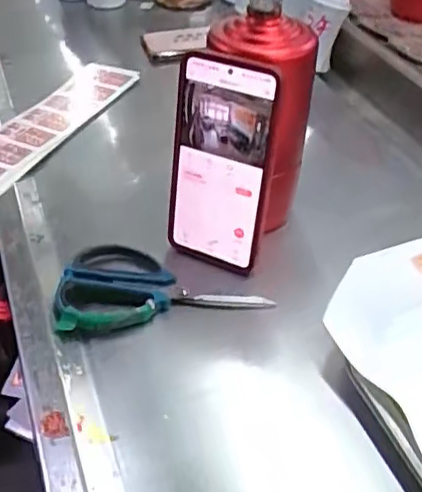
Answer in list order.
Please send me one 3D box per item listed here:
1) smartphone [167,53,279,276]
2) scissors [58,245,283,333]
[{"bbox_3d":[0.005,-0.061,0.483,0.079,0.162,0.009,20,32,22],"label":"smartphone"},{"bbox_3d":[-0.042,0.024,0.498,0.159,0.015,0.087,-8,42,-6],"label":"scissors"}]

